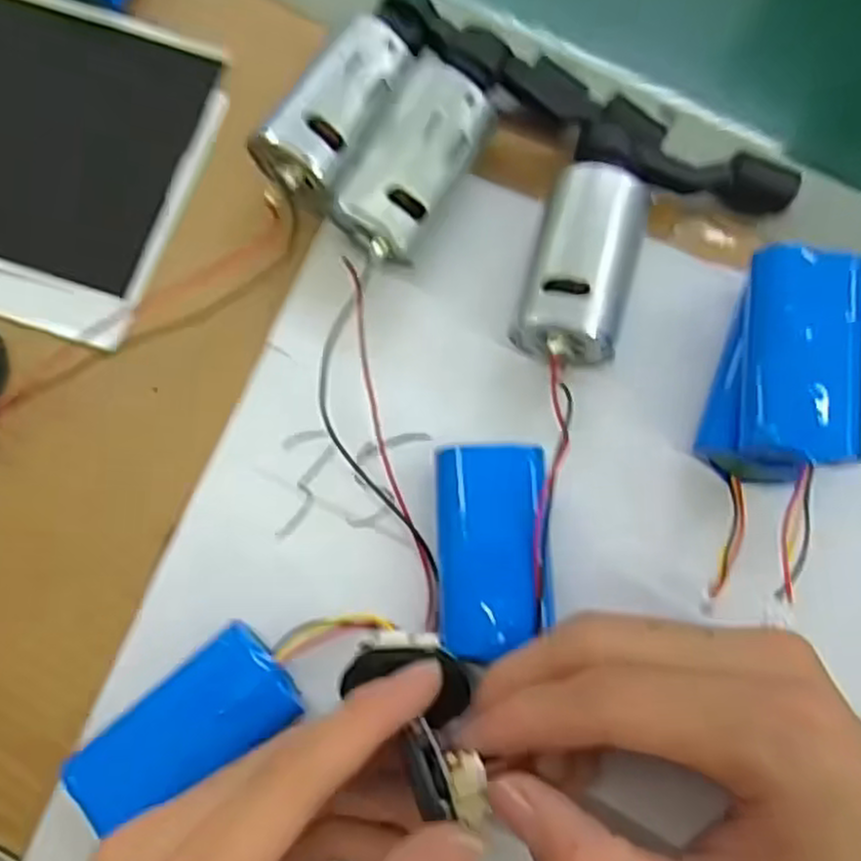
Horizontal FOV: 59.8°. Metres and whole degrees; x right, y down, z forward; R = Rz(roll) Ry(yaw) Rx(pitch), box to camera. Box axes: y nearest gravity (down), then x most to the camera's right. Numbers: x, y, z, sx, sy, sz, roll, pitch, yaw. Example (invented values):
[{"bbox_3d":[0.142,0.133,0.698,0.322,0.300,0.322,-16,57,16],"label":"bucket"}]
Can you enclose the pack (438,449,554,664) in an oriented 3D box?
[{"bbox_3d":[0.020,0.037,0.239,0.035,0.020,0.065,-2,78,-1],"label":"pack"}]

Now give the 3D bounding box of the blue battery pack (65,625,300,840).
[{"bbox_3d":[-0.074,0.091,0.229,0.067,0.018,0.033,-37,80,-8],"label":"blue battery pack"}]

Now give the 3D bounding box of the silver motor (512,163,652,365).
[{"bbox_3d":[0.050,-0.052,0.254,0.033,0.036,0.068,15,78,3],"label":"silver motor"}]

